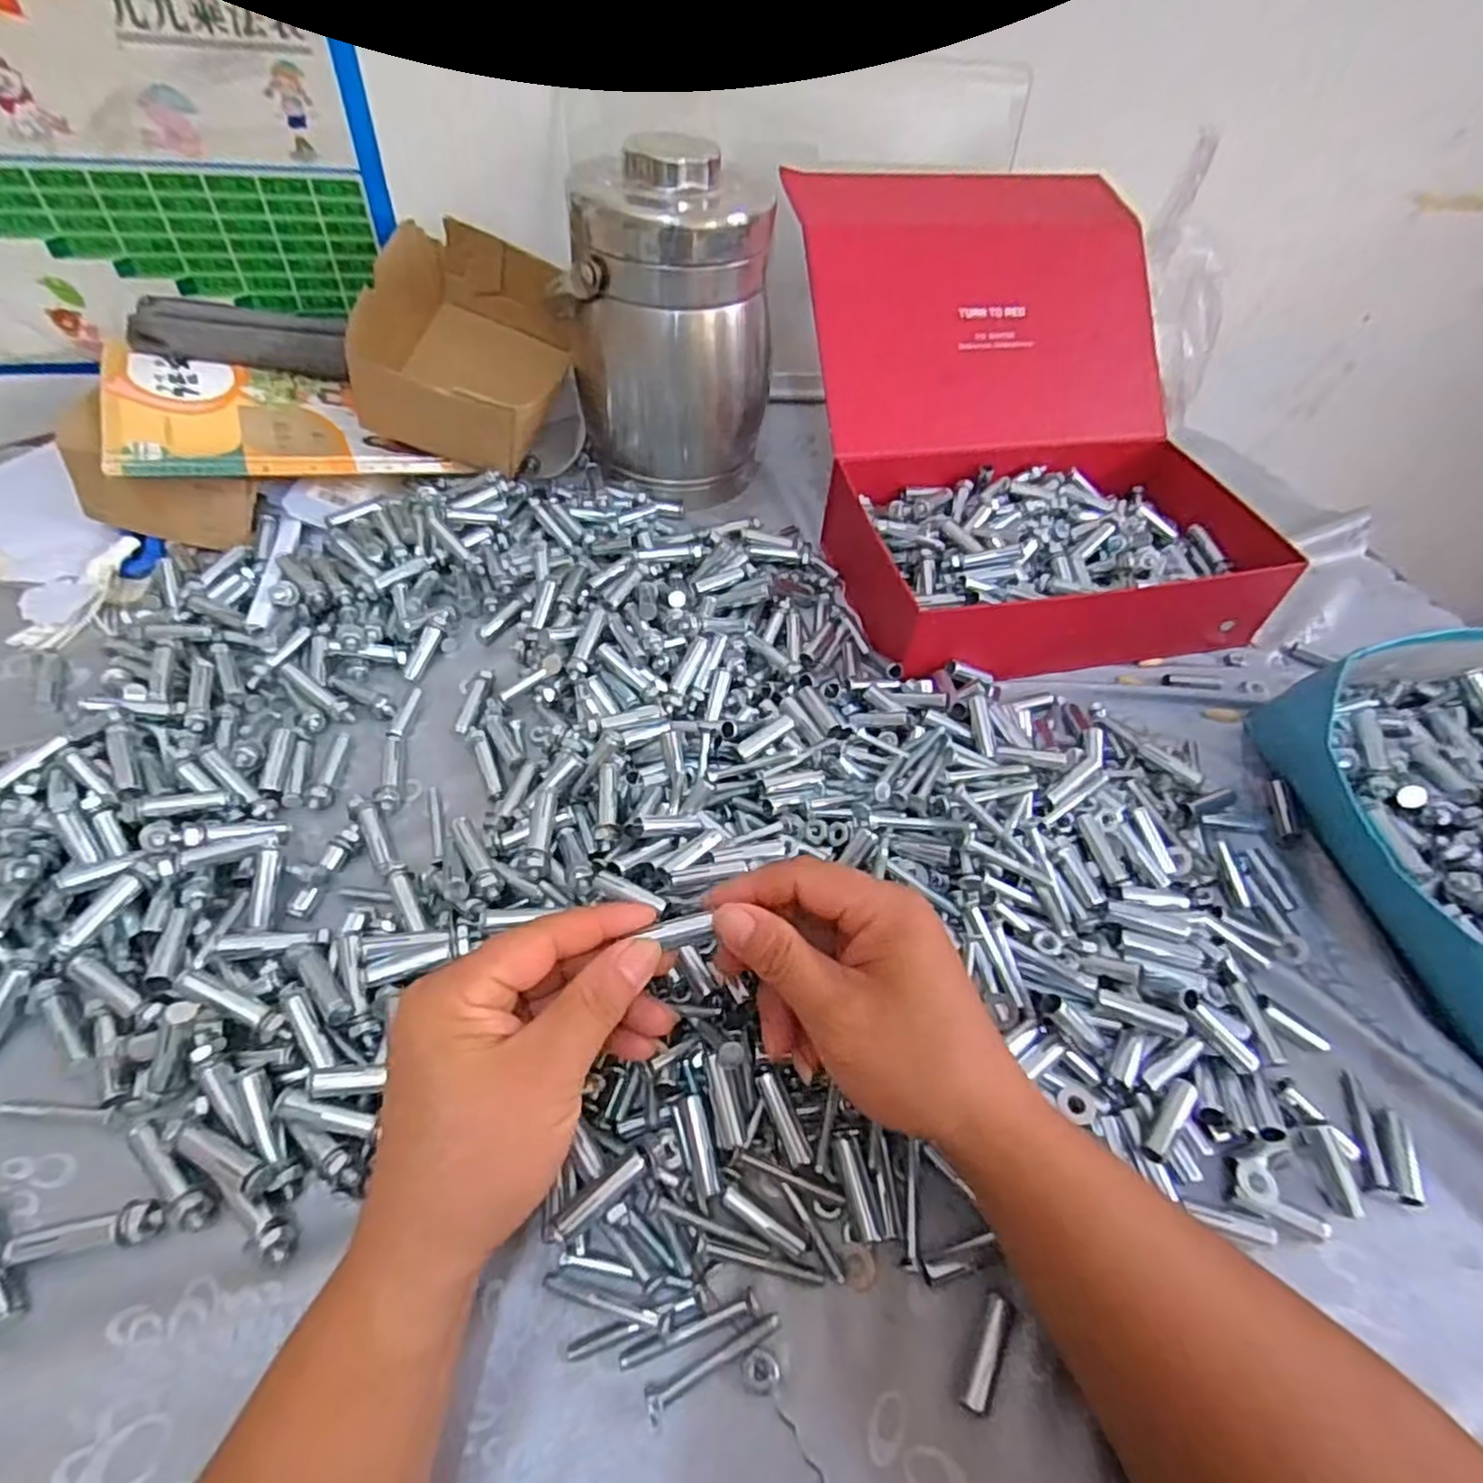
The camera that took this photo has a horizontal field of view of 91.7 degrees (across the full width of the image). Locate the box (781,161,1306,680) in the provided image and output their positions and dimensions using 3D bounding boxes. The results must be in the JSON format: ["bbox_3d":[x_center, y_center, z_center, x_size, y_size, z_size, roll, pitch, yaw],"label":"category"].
[{"bbox_3d":[0.218,-0.247,0.559,0.298,0.191,0.343,-8,52,-11],"label":"box"}]

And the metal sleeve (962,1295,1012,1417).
[{"bbox_3d":[0.097,0.240,0.283,0.009,0.007,0.039,27,54,17],"label":"metal sleeve"}]

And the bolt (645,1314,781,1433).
[{"bbox_3d":[-0.011,0.239,0.277,0.057,0.005,0.012,-24,57,-21],"label":"bolt"}]

